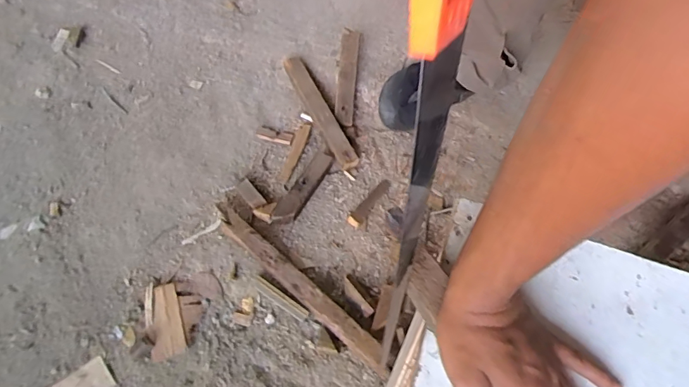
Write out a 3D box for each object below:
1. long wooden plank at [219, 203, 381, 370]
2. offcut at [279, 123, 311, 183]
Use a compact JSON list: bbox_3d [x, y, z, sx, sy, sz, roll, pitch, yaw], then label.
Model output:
[{"bbox_3d":[-0.073,0.118,0.615,0.306,0.029,0.030,39,68,16],"label":"long wooden plank"},{"bbox_3d":[-0.080,-0.067,0.721,0.021,0.008,0.118,15,63,5],"label":"offcut"}]

